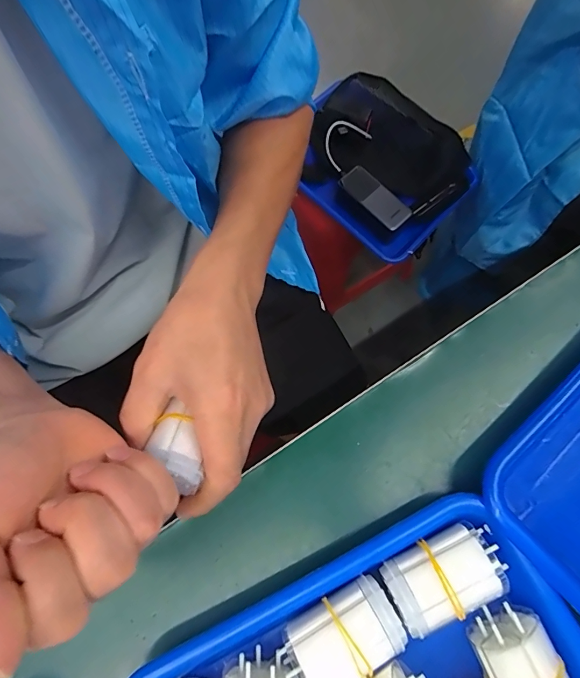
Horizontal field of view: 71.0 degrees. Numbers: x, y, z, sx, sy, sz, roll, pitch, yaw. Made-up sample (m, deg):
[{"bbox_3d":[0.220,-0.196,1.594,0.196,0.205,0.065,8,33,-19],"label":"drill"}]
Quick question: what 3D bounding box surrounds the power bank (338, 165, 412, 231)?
[{"bbox_3d":[0.140,-0.236,0.672,0.051,0.013,0.129,-38,78,-10],"label":"power bank"}]

